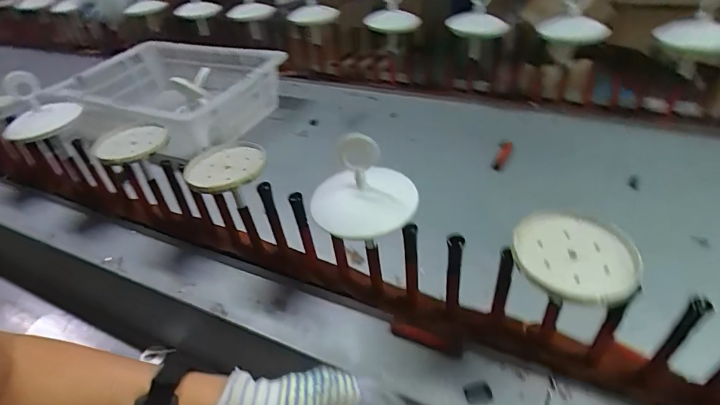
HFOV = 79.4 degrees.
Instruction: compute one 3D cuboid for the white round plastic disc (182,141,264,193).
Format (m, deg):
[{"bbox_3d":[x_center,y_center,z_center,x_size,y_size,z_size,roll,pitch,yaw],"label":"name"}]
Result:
[{"bbox_3d":[-0.186,-0.049,0.603,0.104,0.020,0.115,-7,34,-6],"label":"white round plastic disc"}]

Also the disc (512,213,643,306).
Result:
[{"bbox_3d":[0.207,0.050,0.420,0.107,0.022,0.105,-2,34,2],"label":"disc"}]

